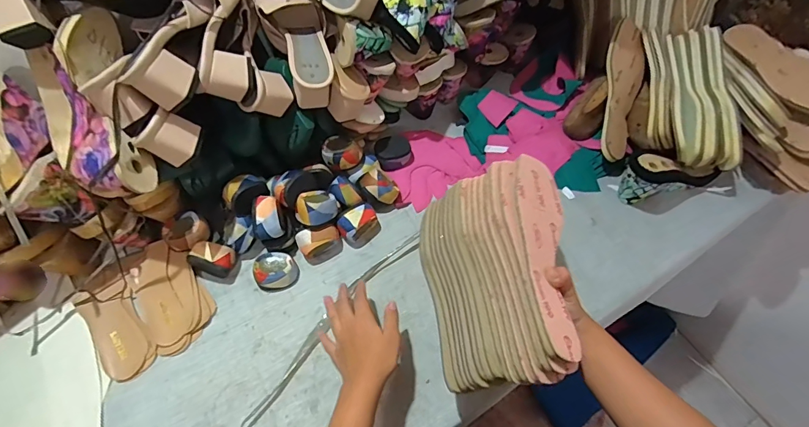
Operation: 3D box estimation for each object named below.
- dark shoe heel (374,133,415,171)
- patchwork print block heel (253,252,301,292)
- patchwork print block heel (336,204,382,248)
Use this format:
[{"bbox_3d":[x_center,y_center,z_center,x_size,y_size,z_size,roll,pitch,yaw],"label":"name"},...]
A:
[{"bbox_3d":[-0.020,-0.109,0.723,0.064,0.029,0.061,0,59,1],"label":"dark shoe heel"},{"bbox_3d":[-0.193,0.085,0.619,0.063,0.039,0.052,0,59,1],"label":"patchwork print block heel"},{"bbox_3d":[-0.070,0.016,0.648,0.064,0.055,0.044,-34,64,-18],"label":"patchwork print block heel"}]

